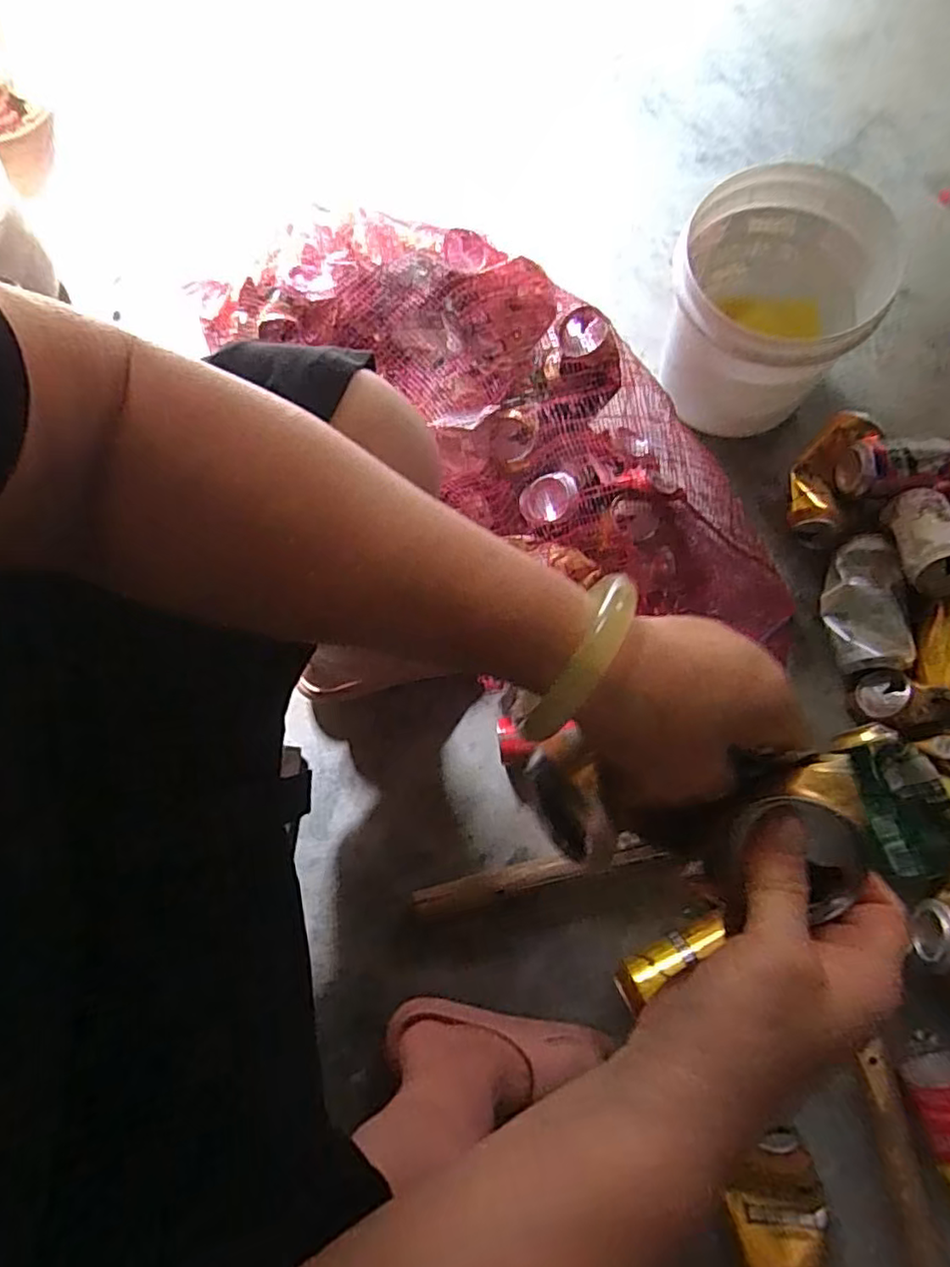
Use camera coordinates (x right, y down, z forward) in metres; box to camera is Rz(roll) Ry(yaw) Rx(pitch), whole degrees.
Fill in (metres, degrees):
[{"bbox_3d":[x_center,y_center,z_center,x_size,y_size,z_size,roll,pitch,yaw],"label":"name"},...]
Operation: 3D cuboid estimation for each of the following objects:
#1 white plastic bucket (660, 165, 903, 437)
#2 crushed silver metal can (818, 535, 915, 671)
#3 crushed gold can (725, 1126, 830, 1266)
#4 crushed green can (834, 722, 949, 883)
[{"bbox_3d":[0.335,-0.373,0.762,0.217,0.208,0.216,-1,76,4],"label":"white plastic bucket"},{"bbox_3d":[0.446,-0.031,0.744,0.083,0.056,0.154,-5,76,3],"label":"crushed silver metal can"},{"bbox_3d":[0.280,0.549,0.591,0.083,0.041,0.152,11,77,7],"label":"crushed gold can"},{"bbox_3d":[0.445,0.176,0.677,0.087,0.056,0.161,-14,76,1],"label":"crushed green can"}]

